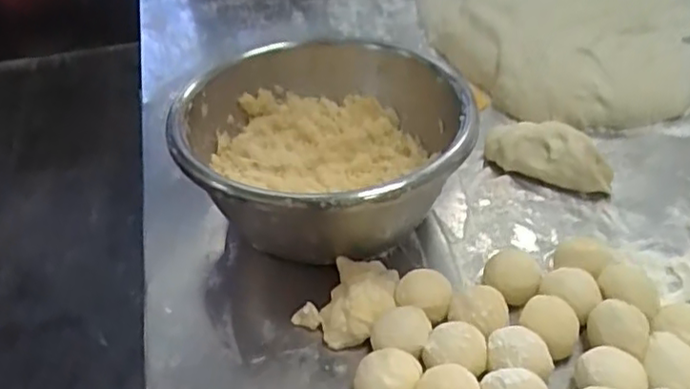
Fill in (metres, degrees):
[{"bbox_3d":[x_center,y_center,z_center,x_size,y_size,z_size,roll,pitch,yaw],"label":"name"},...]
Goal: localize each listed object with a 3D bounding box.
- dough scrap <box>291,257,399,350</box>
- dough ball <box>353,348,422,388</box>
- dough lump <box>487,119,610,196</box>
[{"bbox_3d":[0.006,0.076,0.500,0.057,0.028,0.073,25,48,30],"label":"dough scrap"},{"bbox_3d":[0.029,0.123,0.441,0.040,0.030,0.039,-2,40,2],"label":"dough ball"},{"bbox_3d":[0.189,-0.040,0.619,0.116,0.034,0.056,16,46,24],"label":"dough lump"}]

